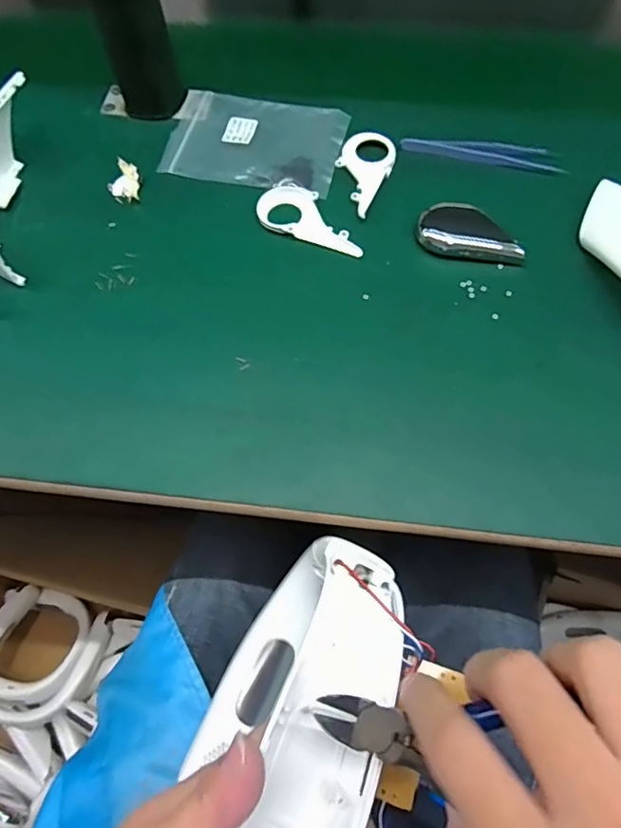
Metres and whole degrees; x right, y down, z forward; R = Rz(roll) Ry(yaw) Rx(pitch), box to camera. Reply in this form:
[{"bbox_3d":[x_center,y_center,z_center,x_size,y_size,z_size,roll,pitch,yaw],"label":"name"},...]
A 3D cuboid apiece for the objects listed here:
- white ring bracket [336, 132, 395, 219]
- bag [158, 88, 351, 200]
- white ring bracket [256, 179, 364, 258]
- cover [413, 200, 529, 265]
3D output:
[{"bbox_3d":[0.041,-0.200,0.439,0.046,0.004,0.087,19,70,8],"label":"white ring bracket"},{"bbox_3d":[-0.048,-0.243,0.468,0.153,0.010,0.110,13,68,7],"label":"bag"},{"bbox_3d":[0.002,-0.153,0.420,0.095,0.004,0.050,34,73,13],"label":"white ring bracket"},{"bbox_3d":[0.124,-0.141,0.407,0.080,0.009,0.046,17,70,8],"label":"cover"}]

